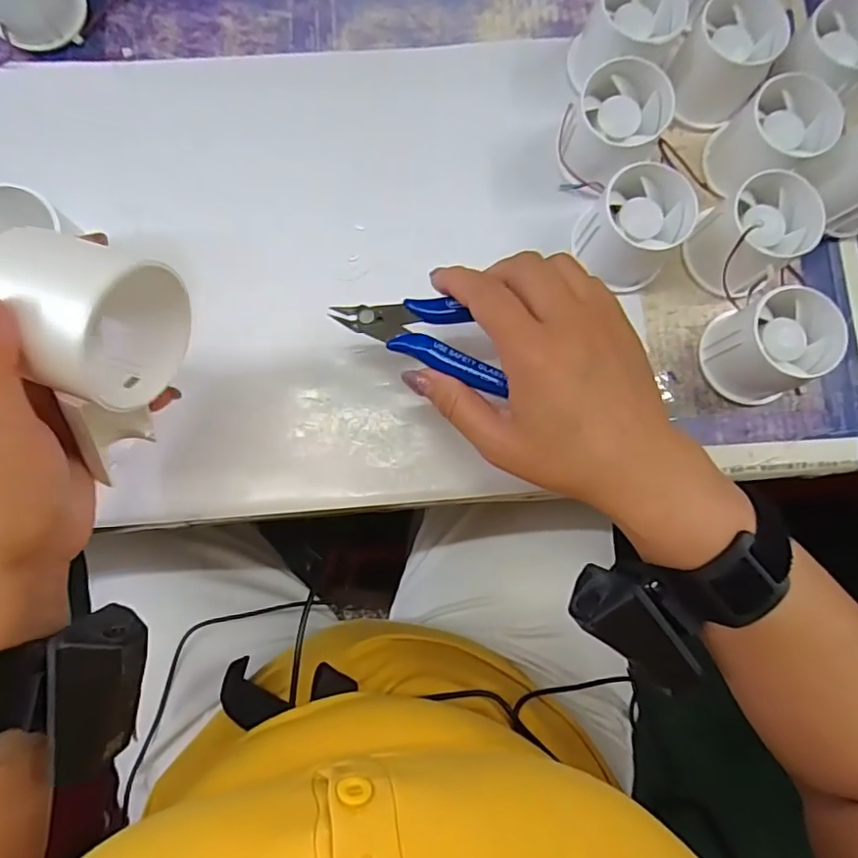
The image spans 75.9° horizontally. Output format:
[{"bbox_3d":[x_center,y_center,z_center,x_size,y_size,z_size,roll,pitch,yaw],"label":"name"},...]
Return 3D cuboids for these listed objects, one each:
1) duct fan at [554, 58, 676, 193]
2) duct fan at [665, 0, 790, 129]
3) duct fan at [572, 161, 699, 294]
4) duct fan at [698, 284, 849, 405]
[{"bbox_3d":[0.107,-0.174,0.323,0.049,0.055,0.053,0,82,-2],"label":"duct fan"},{"bbox_3d":[0.177,-0.224,0.334,0.049,0.046,0.056,30,83,2],"label":"duct fan"},{"bbox_3d":[0.117,-0.115,0.320,0.051,0.049,0.056,-45,86,-7],"label":"duct fan"},{"bbox_3d":[0.192,-0.045,0.312,0.050,0.052,0.054,-20,84,-4],"label":"duct fan"}]

